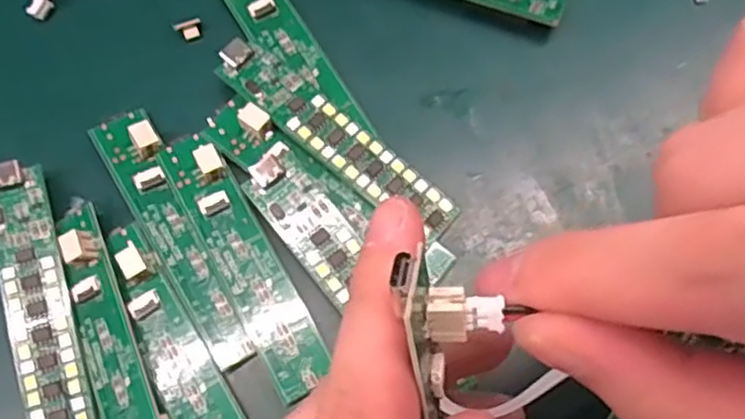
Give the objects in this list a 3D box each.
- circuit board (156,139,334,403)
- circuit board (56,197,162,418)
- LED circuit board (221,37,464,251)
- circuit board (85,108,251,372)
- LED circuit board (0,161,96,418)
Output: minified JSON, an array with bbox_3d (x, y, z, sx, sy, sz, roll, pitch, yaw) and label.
[{"bbox_3d":[-0.037,0.011,0.200,0.016,0.008,0.078,-28,75,-7],"label":"circuit board"},{"bbox_3d":[-0.073,0.036,0.191,0.016,0.008,0.086,-22,74,-5],"label":"circuit board"},{"bbox_3d":[-0.011,-0.022,0.210,0.083,0.010,0.017,39,78,12],"label":"LED circuit board"},{"bbox_3d":[-0.056,0.005,0.202,0.017,0.007,0.083,-31,75,-7],"label":"circuit board"},{"bbox_3d":[-0.093,0.027,0.197,0.017,0.010,0.083,-17,74,-3],"label":"LED circuit board"}]

